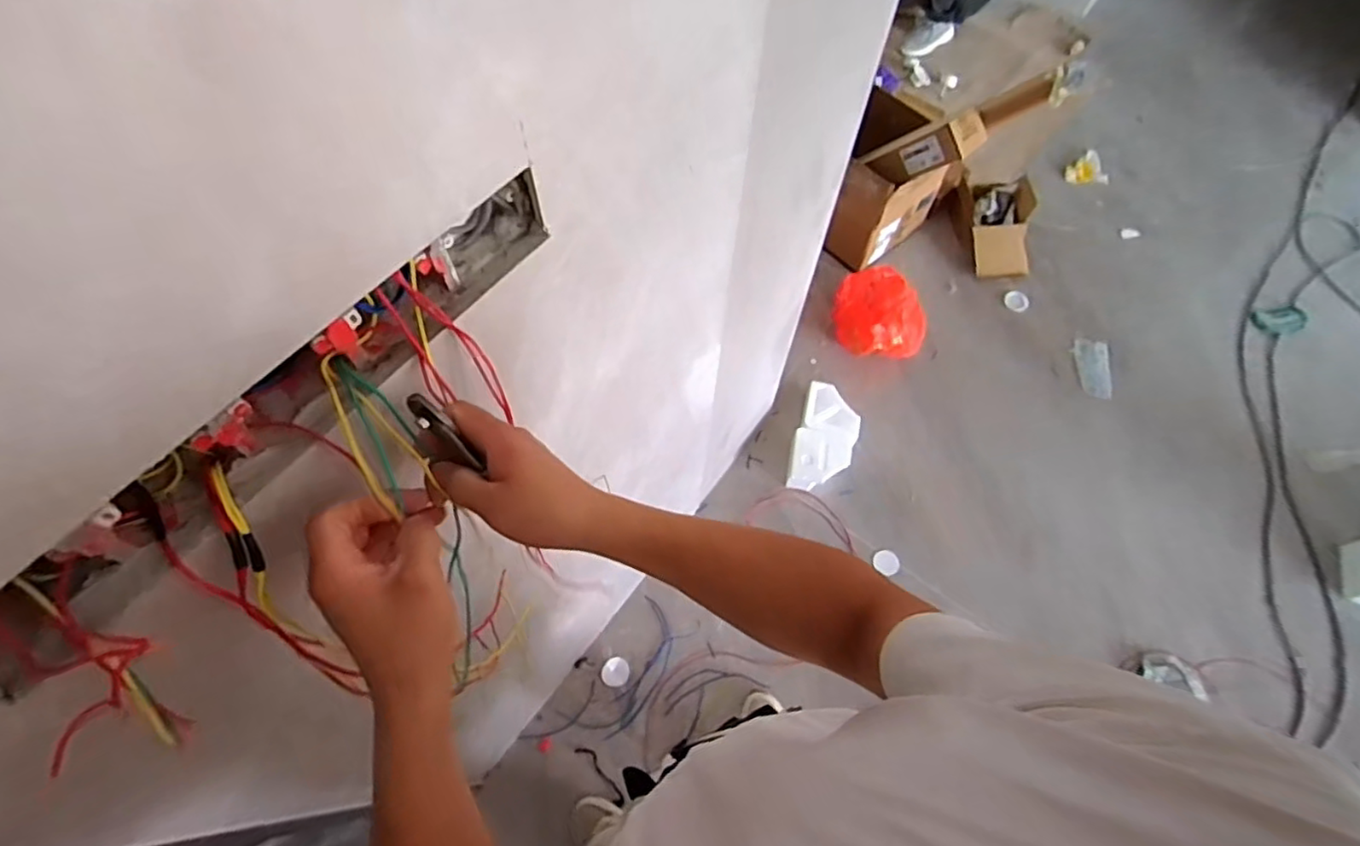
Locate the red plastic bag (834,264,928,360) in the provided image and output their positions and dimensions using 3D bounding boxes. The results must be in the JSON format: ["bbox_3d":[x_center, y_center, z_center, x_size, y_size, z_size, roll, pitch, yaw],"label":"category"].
[{"bbox_3d":[0.597,-0.323,1.872,0.261,0.163,0.256,-3,64,-3],"label":"red plastic bag"}]

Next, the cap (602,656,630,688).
[{"bbox_3d":[-0.152,0.588,1.516,0.066,0.031,0.066,1,63,-1],"label":"cap"}]

